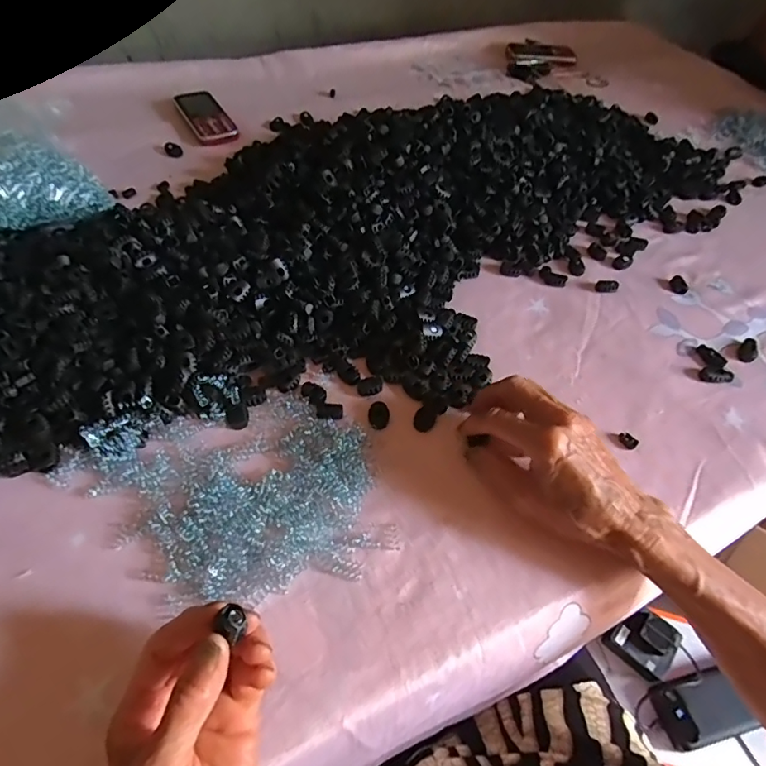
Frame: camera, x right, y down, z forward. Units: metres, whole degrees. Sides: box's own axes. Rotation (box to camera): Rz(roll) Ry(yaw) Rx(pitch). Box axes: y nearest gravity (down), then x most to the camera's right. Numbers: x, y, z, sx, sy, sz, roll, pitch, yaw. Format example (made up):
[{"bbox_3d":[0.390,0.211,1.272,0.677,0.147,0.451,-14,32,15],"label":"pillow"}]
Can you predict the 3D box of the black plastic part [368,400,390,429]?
[{"bbox_3d":[-0.003,0.026,0.408,0.017,0.007,0.024,1,53,-4],"label":"black plastic part"}]

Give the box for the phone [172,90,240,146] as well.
[{"bbox_3d":[-0.240,-0.362,0.671,0.054,0.014,0.117,-22,58,-20],"label":"phone"}]

